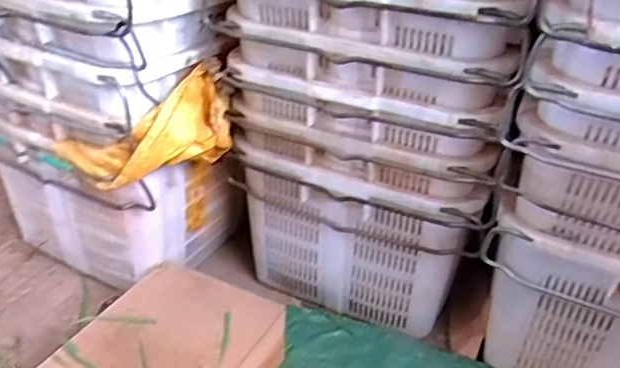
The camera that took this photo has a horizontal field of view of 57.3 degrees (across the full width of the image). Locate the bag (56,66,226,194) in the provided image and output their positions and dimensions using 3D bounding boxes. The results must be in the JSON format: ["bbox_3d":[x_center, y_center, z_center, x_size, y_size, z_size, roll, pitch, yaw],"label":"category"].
[{"bbox_3d":[-0.278,-0.070,1.015,0.305,0.161,0.158,-29,40,-10],"label":"bag"}]

